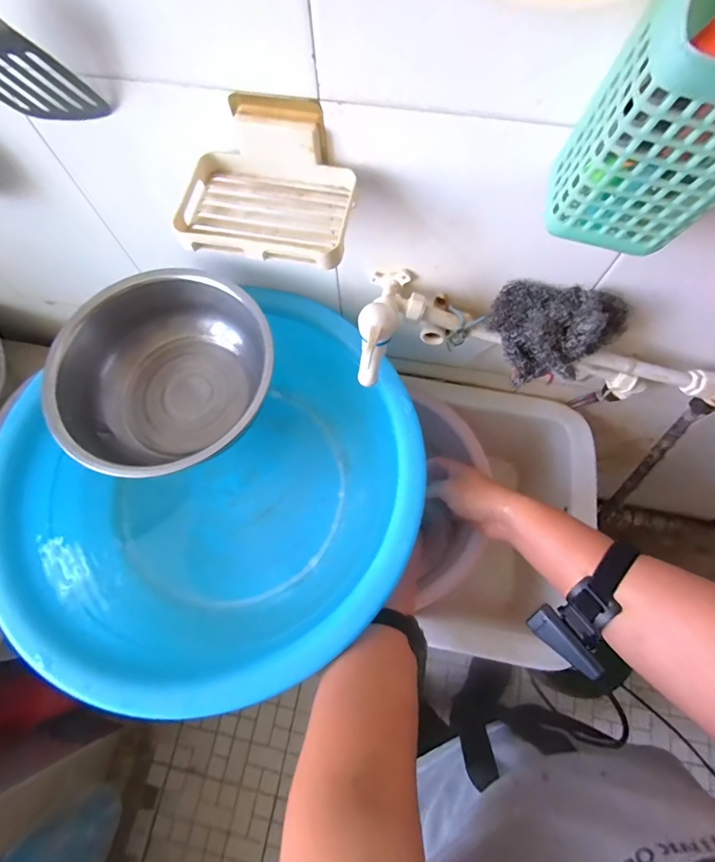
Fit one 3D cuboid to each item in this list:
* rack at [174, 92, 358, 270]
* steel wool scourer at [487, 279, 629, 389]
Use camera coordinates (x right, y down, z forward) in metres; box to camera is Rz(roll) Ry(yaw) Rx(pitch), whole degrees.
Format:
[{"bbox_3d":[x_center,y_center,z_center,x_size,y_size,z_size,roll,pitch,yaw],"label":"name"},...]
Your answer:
[{"bbox_3d":[-0.068,-0.181,0.310,0.128,0.055,0.096,10,71,4],"label":"rack"},{"bbox_3d":[0.193,-0.108,0.399,0.116,0.059,0.097,-22,72,-7],"label":"steel wool scourer"}]

